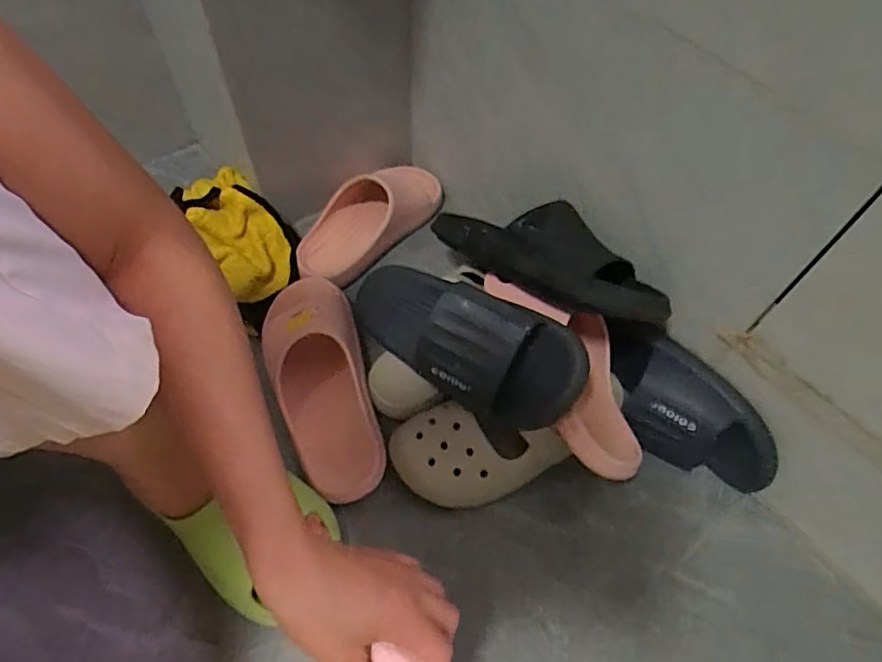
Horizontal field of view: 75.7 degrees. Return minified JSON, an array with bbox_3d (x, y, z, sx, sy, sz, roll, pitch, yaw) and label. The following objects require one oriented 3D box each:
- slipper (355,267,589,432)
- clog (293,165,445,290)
[{"bbox_3d":[0.010,0.004,0.547,0.264,0.113,0.096,24,57,37],"label":"slipper"},{"bbox_3d":[-0.087,-0.142,0.714,0.089,0.071,0.226,38,63,19],"label":"clog"}]

